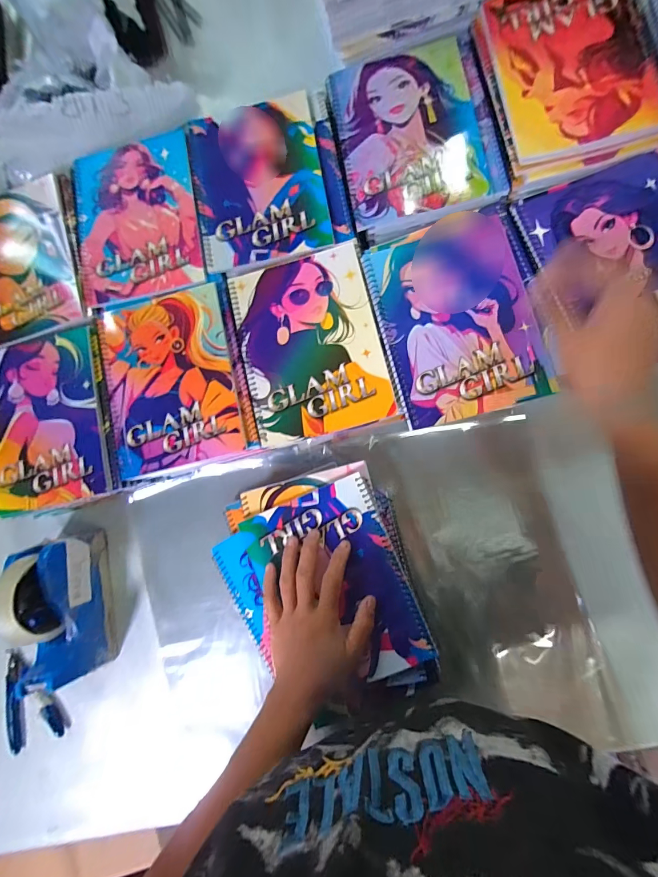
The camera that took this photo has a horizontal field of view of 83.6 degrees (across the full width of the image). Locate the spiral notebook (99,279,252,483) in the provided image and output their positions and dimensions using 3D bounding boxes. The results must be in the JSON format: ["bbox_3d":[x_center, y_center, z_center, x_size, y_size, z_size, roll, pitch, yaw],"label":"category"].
[{"bbox_3d":[-0.178,-0.065,0.411,0.148,0.007,0.192,-13,83,6],"label":"spiral notebook"}]

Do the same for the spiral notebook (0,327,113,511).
[{"bbox_3d":[-0.331,-0.023,0.423,0.144,0.008,0.195,-13,83,6],"label":"spiral notebook"}]

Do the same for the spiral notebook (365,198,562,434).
[{"bbox_3d":[0.129,-0.128,0.377,0.148,0.007,0.207,-15,82,6],"label":"spiral notebook"}]

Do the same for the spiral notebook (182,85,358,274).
[{"bbox_3d":[-0.072,-0.297,0.424,0.168,0.011,0.190,-12,83,6],"label":"spiral notebook"}]

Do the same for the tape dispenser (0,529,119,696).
[{"bbox_3d":[-0.309,0.198,0.415,0.061,0.110,0.156,-11,84,5],"label":"tape dispenser"}]

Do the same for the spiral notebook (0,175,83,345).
[{"bbox_3d":[-0.386,-0.225,0.452,0.144,0.006,0.205,-14,82,6],"label":"spiral notebook"}]

